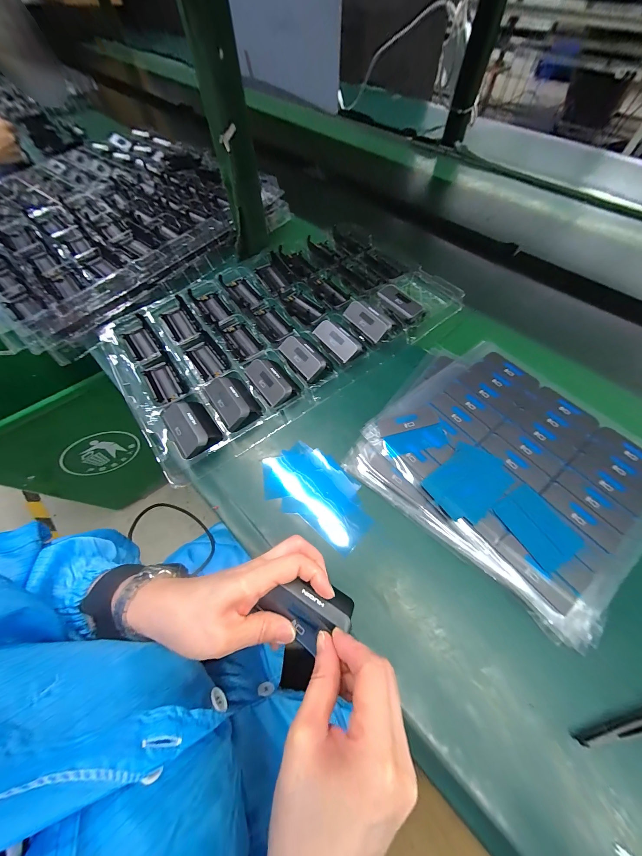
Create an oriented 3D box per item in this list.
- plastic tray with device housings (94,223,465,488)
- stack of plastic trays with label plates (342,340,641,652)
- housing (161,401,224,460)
[{"bbox_3d":[-0.054,-0.175,0.429,0.501,0.035,0.301,-33,67,-16],"label":"plastic tray with device housings"},{"bbox_3d":[0.213,0.032,0.320,0.283,0.027,0.254,38,69,18],"label":"stack of plastic trays with label plates"},{"bbox_3d":[-0.161,-0.001,0.344,0.049,0.025,0.085,-35,67,-17],"label":"housing"}]

